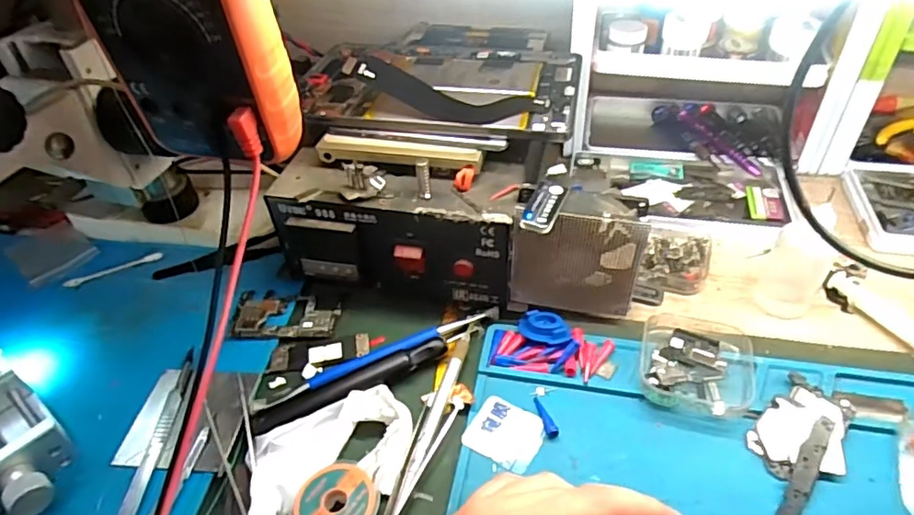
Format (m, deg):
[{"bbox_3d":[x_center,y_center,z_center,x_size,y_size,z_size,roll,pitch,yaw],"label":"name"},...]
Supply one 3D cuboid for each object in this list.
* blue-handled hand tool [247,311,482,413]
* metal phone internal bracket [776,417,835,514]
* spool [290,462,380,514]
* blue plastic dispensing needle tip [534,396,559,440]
[{"bbox_3d":[-0.054,0.065,0.364,0.156,0.009,0.015,-20,45,-16],"label":"blue-handled hand tool"},{"bbox_3d":[0.182,0.112,0.292,0.011,0.008,0.070,25,51,29],"label":"metal phone internal bracket"},{"bbox_3d":[-0.064,0.128,0.294,0.044,0.008,0.044,-3,43,3],"label":"spool"},{"bbox_3d":[0.052,0.093,0.329,0.007,0.004,0.027,-16,45,-10],"label":"blue plastic dispensing needle tip"}]

